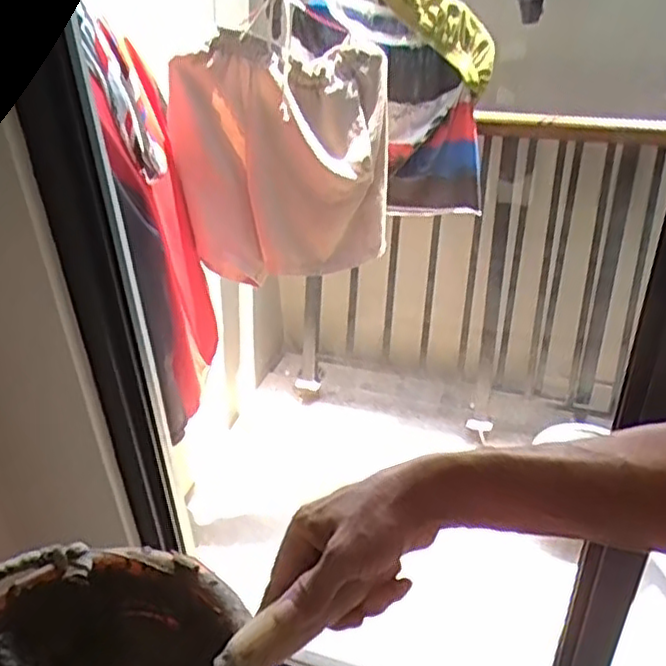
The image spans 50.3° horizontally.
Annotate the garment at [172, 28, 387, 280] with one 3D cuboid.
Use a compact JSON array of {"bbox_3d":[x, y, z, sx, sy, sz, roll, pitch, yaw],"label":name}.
[{"bbox_3d":[-0.096,-0.298,1.301,0.385,0.434,0.089,-4,33,0],"label":"garment"}]

